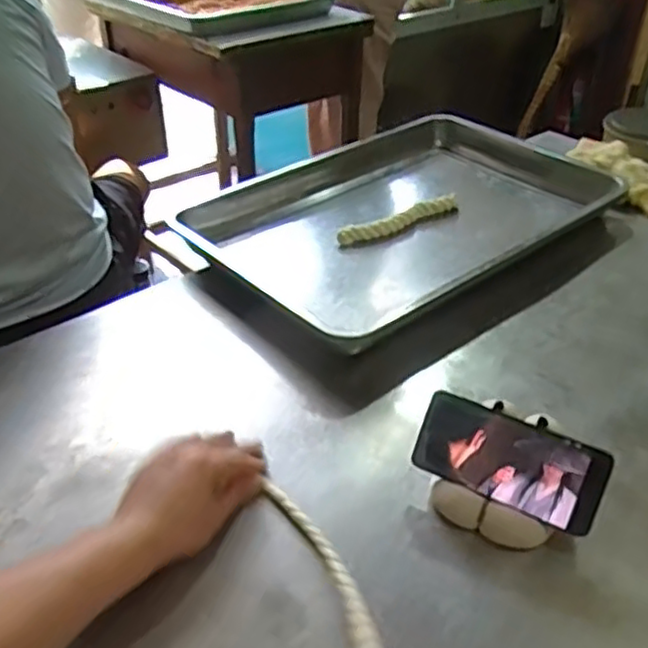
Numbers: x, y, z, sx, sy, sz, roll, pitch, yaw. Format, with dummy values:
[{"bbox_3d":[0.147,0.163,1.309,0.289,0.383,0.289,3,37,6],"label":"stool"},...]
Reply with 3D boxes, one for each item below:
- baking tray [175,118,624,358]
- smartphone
[{"bbox_3d":[0.131,-0.186,1.074,0.650,0.057,0.465,-27,43,-31],"label":"baking tray"},{"bbox_3d":[0.163,0.121,0.614,0.161,0.075,0.007,20,2,25],"label":"smartphone"}]

